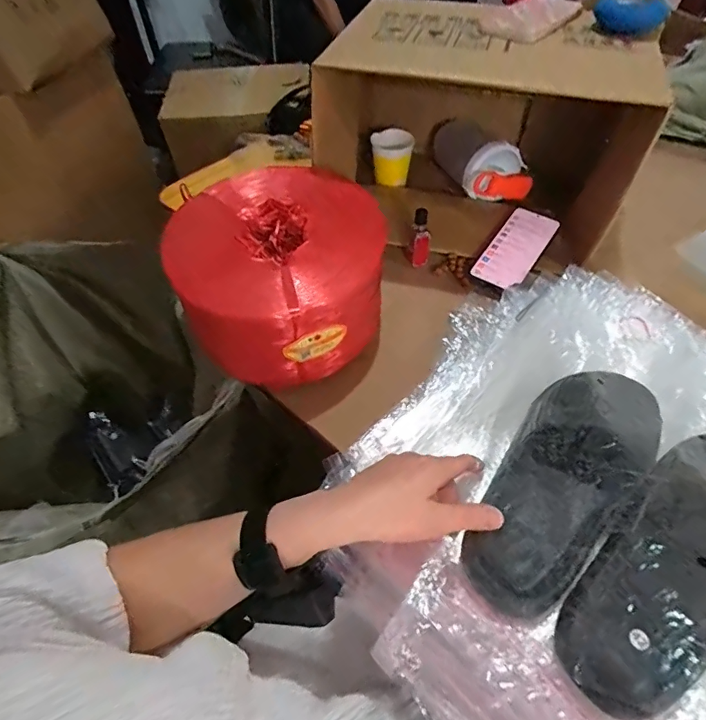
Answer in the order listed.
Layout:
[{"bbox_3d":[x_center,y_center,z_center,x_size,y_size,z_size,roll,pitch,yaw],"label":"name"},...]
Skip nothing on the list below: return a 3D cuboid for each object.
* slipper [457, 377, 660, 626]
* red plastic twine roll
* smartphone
[{"bbox_3d":[0.193,0.099,0.412,0.098,0.066,0.258,30,68,24],"label":"slipper"},{"bbox_3d":[-0.090,-0.112,0.583,0.239,0.127,0.259,-1,51,1],"label":"red plastic twine roll"},{"bbox_3d":[0.242,-0.164,0.679,0.075,0.010,0.142,33,76,18],"label":"smartphone"}]

